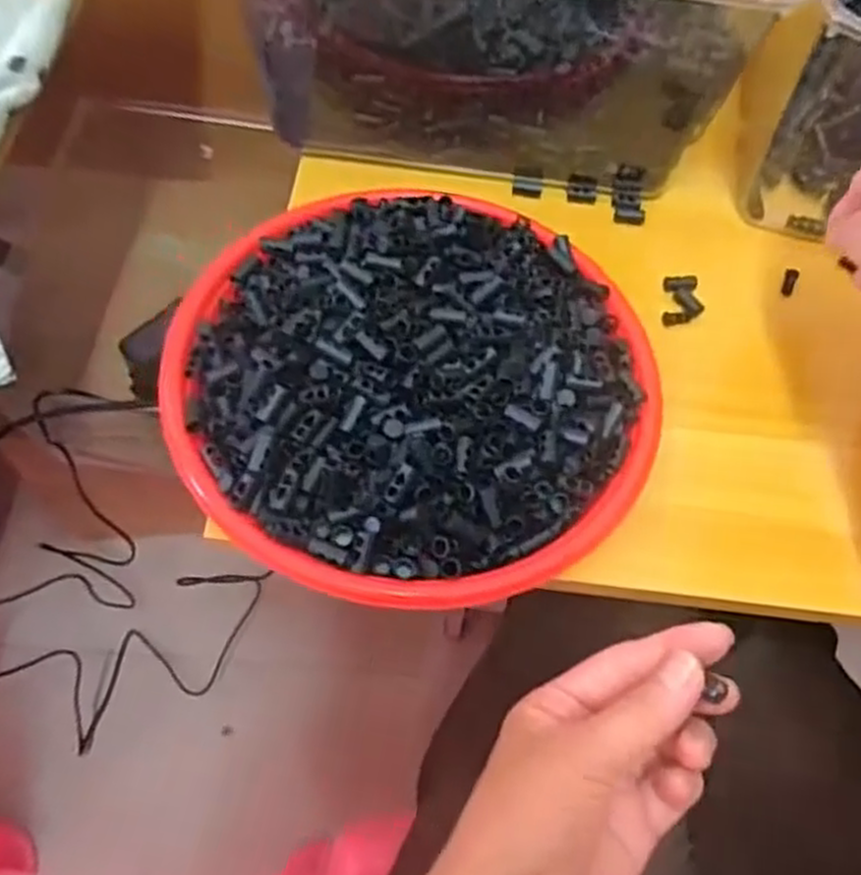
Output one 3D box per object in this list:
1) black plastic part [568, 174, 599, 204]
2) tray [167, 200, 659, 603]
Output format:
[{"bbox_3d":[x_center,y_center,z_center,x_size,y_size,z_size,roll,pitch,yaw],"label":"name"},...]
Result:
[{"bbox_3d":[0.096,-0.156,0.497,0.019,0.006,0.019,9,60,1],"label":"black plastic part"},{"bbox_3d":[-0.006,-0.030,0.390,0.229,0.040,0.218,1,61,-3],"label":"tray"}]

